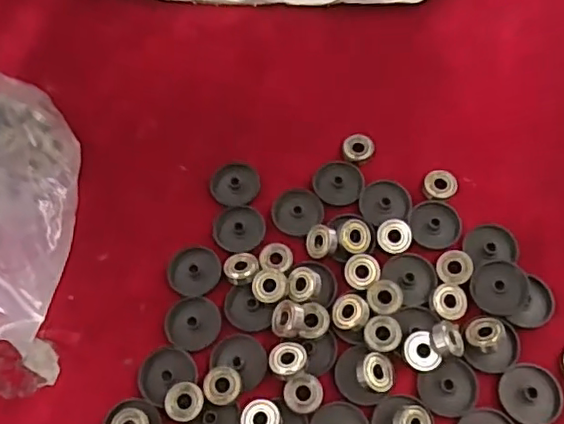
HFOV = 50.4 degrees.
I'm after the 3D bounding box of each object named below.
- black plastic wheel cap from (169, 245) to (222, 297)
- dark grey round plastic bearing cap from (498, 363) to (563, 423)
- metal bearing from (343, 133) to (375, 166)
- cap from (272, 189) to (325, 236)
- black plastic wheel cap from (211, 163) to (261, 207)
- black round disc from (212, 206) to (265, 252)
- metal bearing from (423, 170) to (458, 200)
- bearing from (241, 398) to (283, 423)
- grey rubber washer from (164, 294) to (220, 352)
[{"bbox_3d":[-0.055,0.037,0.376,0.034,0.004,0.032,-1,63,3],"label":"black plastic wheel cap"},{"bbox_3d":[0.138,0.101,0.330,0.034,0.004,0.033,-1,63,3],"label":"dark grey round plastic bearing cap"},{"bbox_3d":[0.053,-0.044,0.411,0.021,0.004,0.023,-1,63,3],"label":"metal bearing"},{"bbox_3d":[0.010,-0.001,0.393,0.032,0.004,0.034,-1,63,3],"label":"cap"},{"bbox_3d":[-0.032,-0.019,0.405,0.032,0.006,0.029,3,63,5],"label":"black plastic wheel cap"},{"bbox_3d":[-0.028,0.011,0.390,0.033,0.004,0.034,-1,63,3],"label":"black round disc"},{"bbox_3d":[0.105,-0.019,0.394,0.022,0.004,0.022,-1,63,3],"label":"metal bearing"},{"bbox_3d":[-0.011,0.114,0.328,0.022,0.008,0.021,-1,63,3],"label":"bearing"},{"bbox_3d":[-0.054,0.067,0.360,0.032,0.004,0.031,-1,63,3],"label":"grey rubber washer"}]

